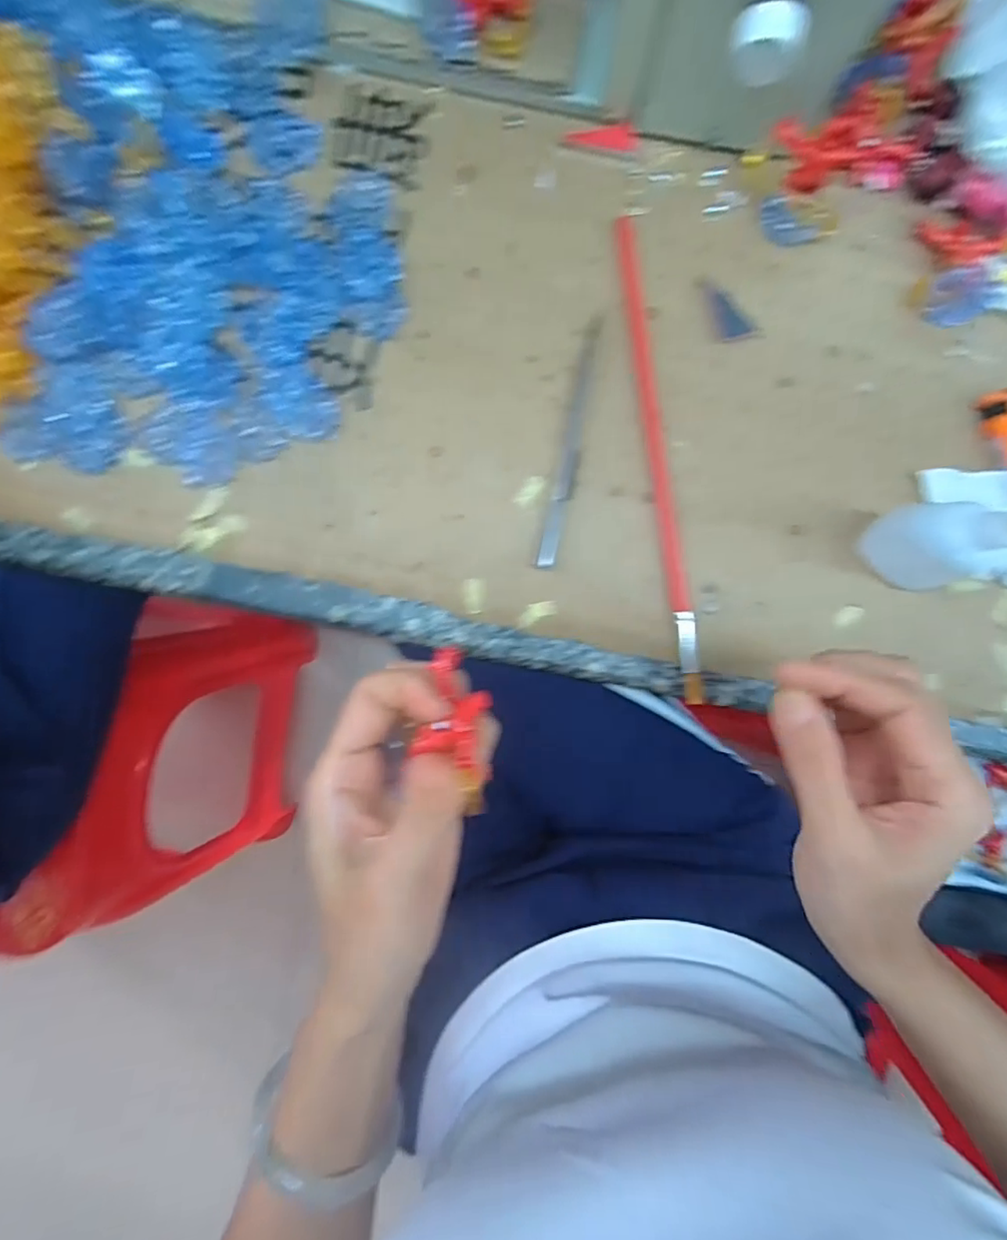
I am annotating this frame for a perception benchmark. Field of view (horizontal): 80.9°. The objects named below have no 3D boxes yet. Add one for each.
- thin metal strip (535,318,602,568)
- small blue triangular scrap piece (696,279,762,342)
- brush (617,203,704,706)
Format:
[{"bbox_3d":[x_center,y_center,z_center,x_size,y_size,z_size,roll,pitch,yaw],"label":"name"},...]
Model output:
[{"bbox_3d":[0.037,-0.094,0.315,0.012,0.011,0.135,12,90,-1],"label":"thin metal strip"},{"bbox_3d":[0.118,-0.166,0.321,0.018,0.004,0.043,-41,91,0],"label":"small blue triangular scrap piece"},{"bbox_3d":[0.084,-0.085,0.316,0.011,0.007,0.259,-9,91,-1],"label":"brush"}]

